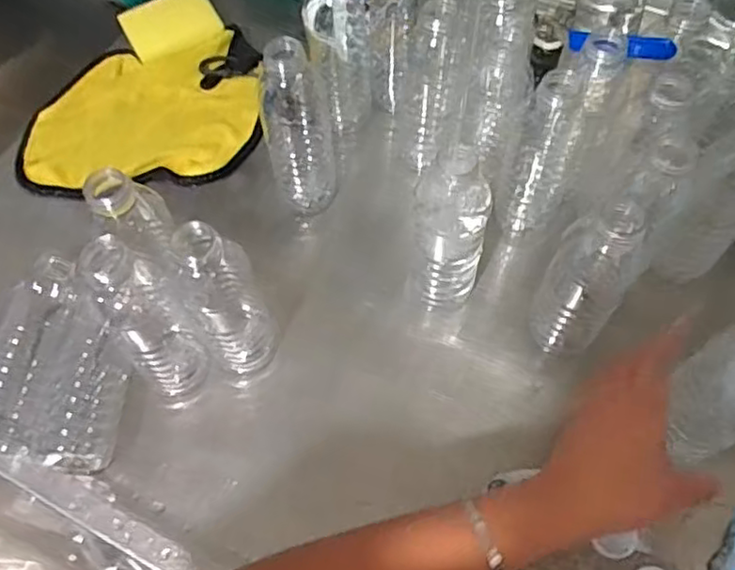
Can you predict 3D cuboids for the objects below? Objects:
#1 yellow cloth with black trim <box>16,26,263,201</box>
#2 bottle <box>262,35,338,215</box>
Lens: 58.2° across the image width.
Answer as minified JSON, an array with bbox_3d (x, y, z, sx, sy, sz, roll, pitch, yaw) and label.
[{"bbox_3d":[-0.234,-0.185,0.693,0.236,0.025,0.190,-2,61,-1],"label":"yellow cloth with black trim"},{"bbox_3d":[-0.059,-0.140,0.575,0.055,0.176,0.058,-7,61,-3],"label":"bottle"}]

